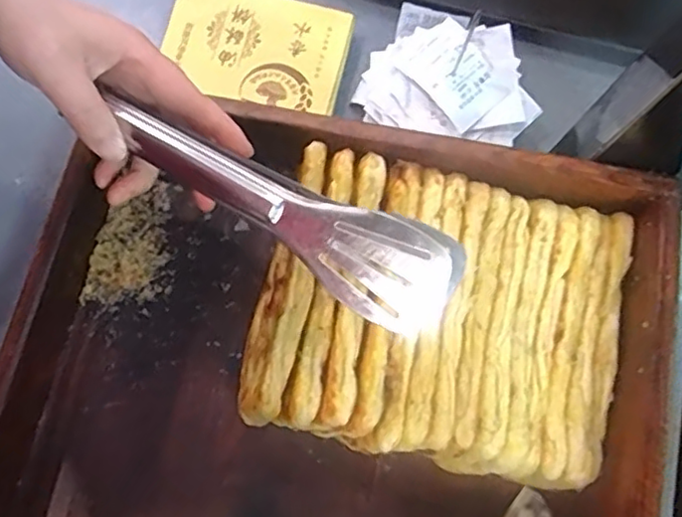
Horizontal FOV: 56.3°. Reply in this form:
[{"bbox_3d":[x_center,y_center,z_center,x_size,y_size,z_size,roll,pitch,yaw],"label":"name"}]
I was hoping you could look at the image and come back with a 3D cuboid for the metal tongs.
[{"bbox_3d":[-0.034,-0.027,0.291,0.188,0.021,0.039,30,76,20],"label":"metal tongs"}]

